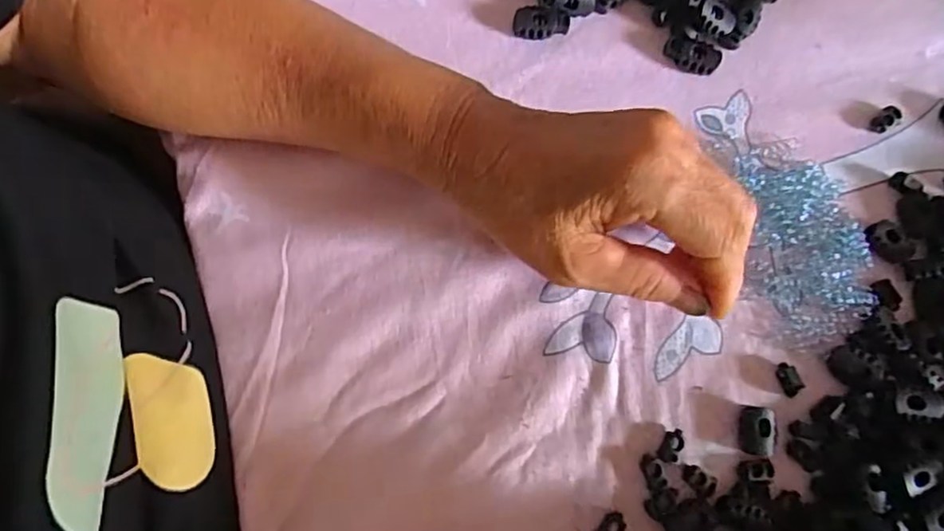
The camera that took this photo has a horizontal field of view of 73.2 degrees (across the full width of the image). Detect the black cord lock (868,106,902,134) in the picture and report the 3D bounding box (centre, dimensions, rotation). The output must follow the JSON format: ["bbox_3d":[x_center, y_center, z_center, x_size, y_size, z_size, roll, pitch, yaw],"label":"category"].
[{"bbox_3d":[0.212,-0.075,0.327,0.015,0.007,0.010,-33,81,-7],"label":"black cord lock"}]

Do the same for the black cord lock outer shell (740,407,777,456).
[{"bbox_3d":[0.131,0.076,0.291,0.013,0.010,0.022,7,78,0],"label":"black cord lock outer shell"}]

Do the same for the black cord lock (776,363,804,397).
[{"bbox_3d":[0.149,0.053,0.297,0.007,0.008,0.015,-18,80,-5],"label":"black cord lock"}]

